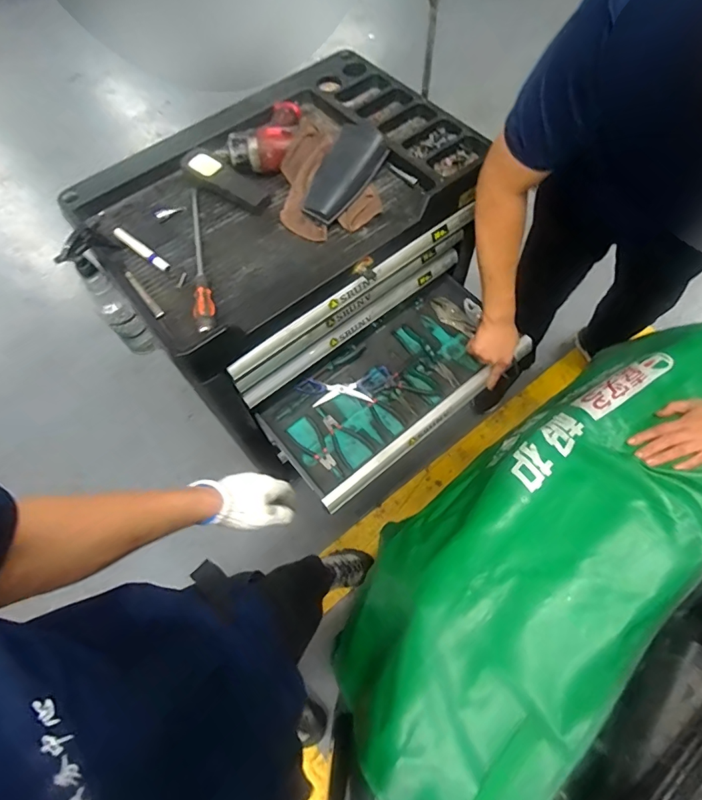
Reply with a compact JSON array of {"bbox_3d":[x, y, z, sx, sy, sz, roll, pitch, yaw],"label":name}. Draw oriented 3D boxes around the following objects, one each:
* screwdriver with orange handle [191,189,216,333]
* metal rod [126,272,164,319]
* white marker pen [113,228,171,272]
[{"bbox_3d":[-0.269,-0.250,0.781,0.035,0.030,0.327,-15,65,-5],"label":"screwdriver with orange handle"},{"bbox_3d":[-0.354,-0.183,0.767,0.016,0.012,0.116,-36,68,-13],"label":"metal rod"},{"bbox_3d":[-0.369,-0.266,0.794,0.121,0.021,0.021,35,71,17],"label":"white marker pen"}]

